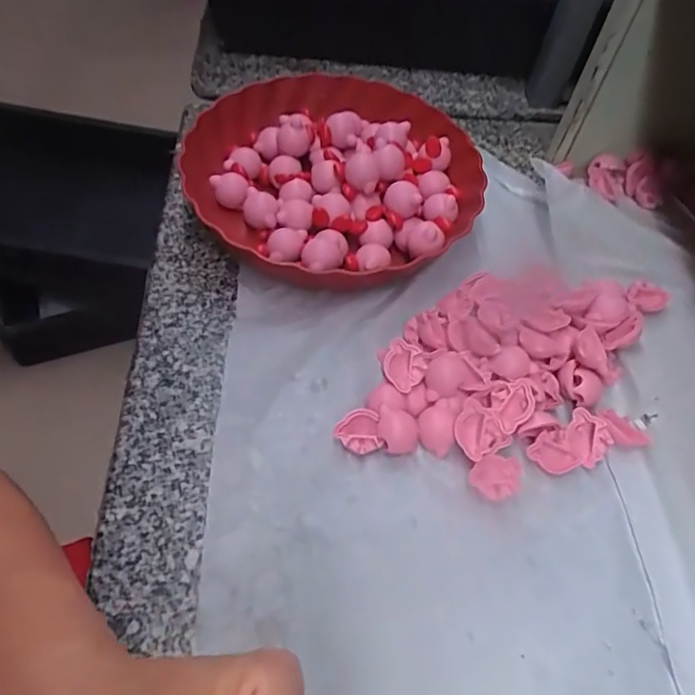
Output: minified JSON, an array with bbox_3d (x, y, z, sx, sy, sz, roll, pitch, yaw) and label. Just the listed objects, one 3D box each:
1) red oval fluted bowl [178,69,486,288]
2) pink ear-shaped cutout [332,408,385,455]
[{"bbox_3d":[-0.013,-0.150,0.471,0.224,0.053,0.245,-30,63,-21],"label":"red oval fluted bowl"},{"bbox_3d":[0.006,0.056,0.363,0.029,0.016,0.026,-9,58,-9],"label":"pink ear-shaped cutout"}]

